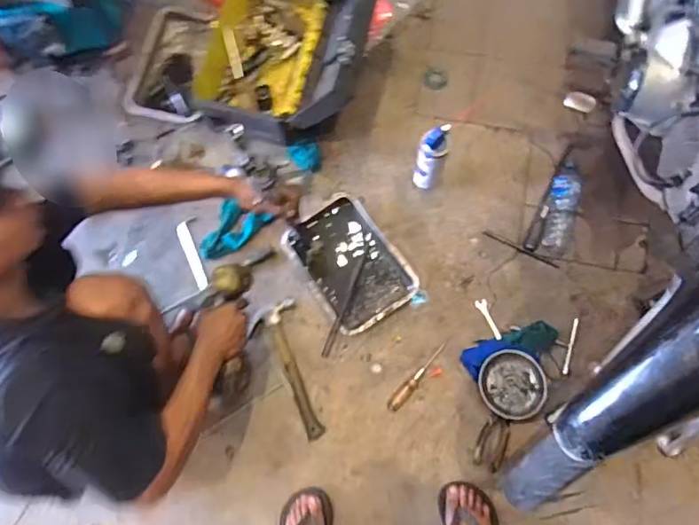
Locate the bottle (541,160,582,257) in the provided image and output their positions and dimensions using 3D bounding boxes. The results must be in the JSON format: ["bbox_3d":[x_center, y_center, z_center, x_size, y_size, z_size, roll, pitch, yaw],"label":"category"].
[{"bbox_3d":[0.516,-0.134,1.282,0.067,0.057,0.255,14,78,6],"label":"bottle"}]

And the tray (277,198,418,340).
[{"bbox_3d":[-0.003,0.002,1.244,0.200,0.063,0.294,-35,77,-5],"label":"tray"}]

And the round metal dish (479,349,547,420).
[{"bbox_3d":[0.361,0.270,1.175,0.140,0.023,0.146,0,74,-1],"label":"round metal dish"}]

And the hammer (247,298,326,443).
[{"bbox_3d":[-0.136,0.247,1.202,0.110,0.023,0.312,-20,76,-2],"label":"hammer"}]

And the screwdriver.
[{"bbox_3d":[0.153,0.261,1.203,0.031,0.023,0.189,41,82,11],"label":"screwdriver"}]

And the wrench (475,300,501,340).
[{"bbox_3d":[0.326,0.132,1.230,0.027,0.012,0.101,-24,76,-3],"label":"wrench"}]

